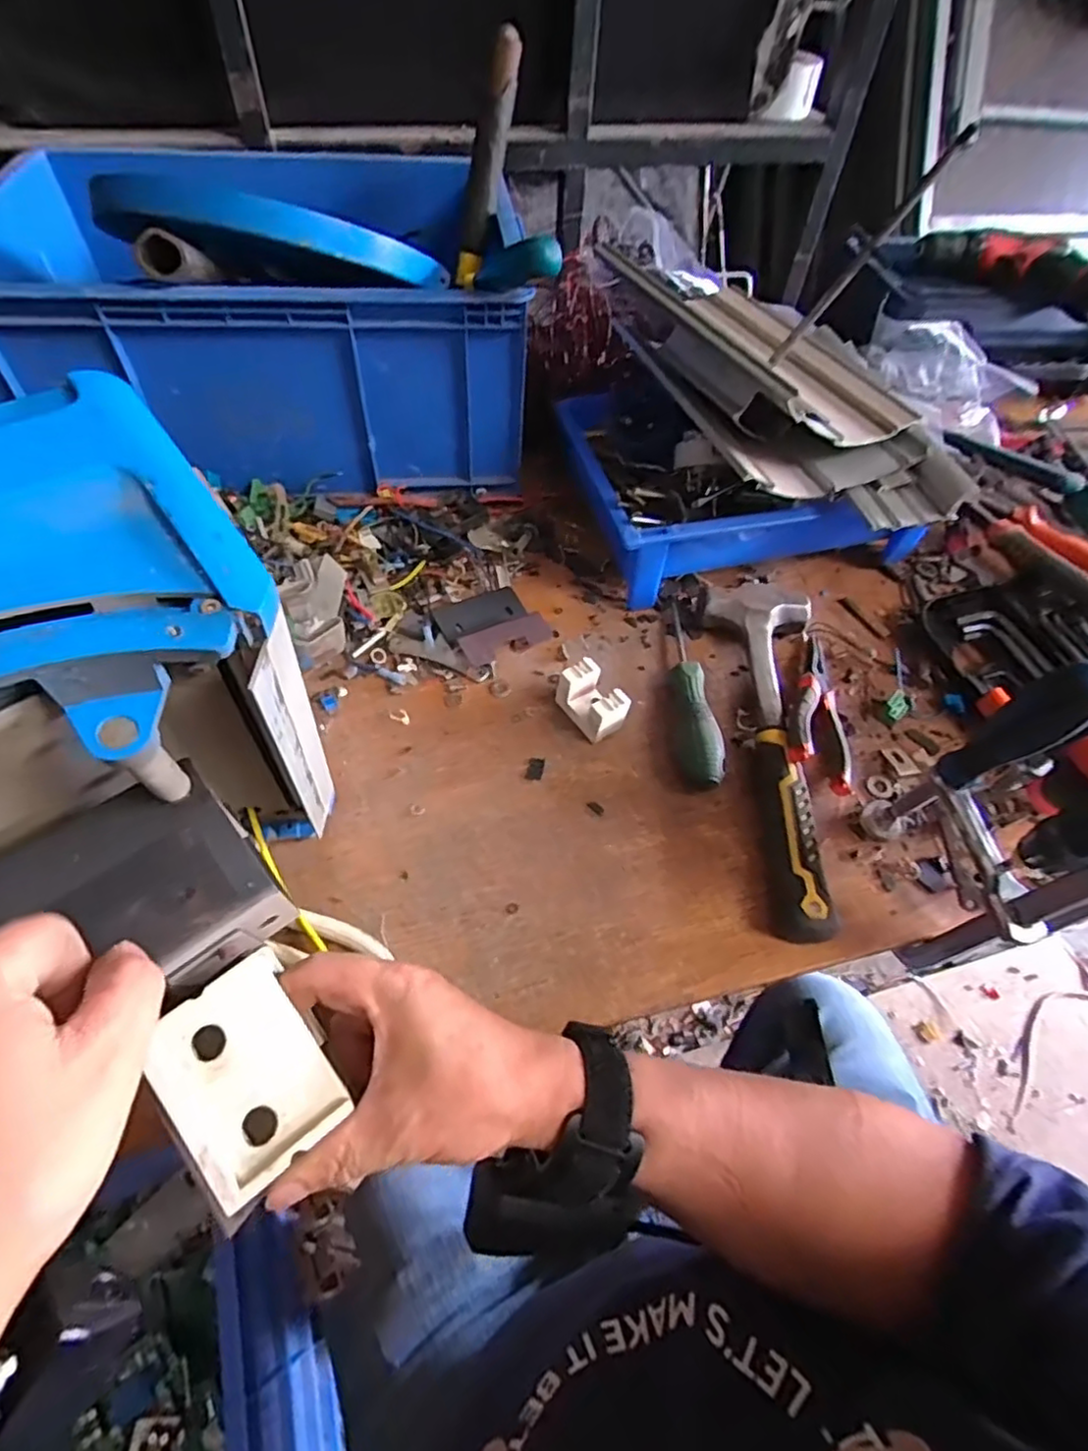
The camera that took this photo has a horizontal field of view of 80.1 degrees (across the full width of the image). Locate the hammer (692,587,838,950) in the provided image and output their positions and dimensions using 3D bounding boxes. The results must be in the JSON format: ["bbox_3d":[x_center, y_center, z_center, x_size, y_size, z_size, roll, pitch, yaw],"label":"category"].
[{"bbox_3d":[0.186,0.010,0.492,0.090,0.046,0.292,0,54,-4],"label":"hammer"}]

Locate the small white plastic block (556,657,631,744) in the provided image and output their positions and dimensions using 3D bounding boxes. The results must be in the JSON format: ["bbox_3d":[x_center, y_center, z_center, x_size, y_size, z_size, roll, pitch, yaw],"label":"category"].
[{"bbox_3d":[0.039,-0.018,0.502,0.032,0.037,0.058,-27,60,-21],"label":"small white plastic block"}]

